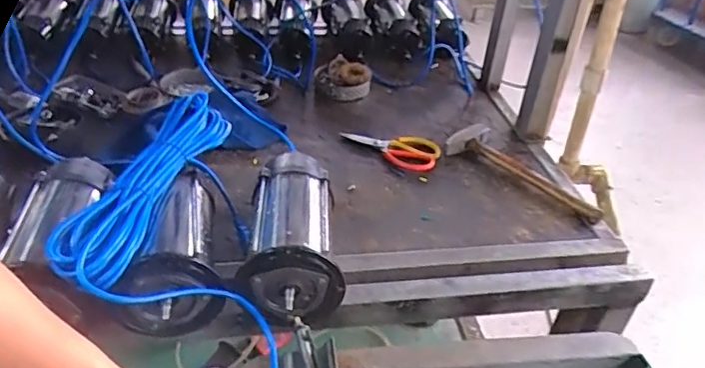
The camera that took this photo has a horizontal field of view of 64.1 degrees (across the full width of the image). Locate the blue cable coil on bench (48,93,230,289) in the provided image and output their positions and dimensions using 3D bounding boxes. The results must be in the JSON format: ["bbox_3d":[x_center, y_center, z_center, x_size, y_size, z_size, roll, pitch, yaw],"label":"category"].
[{"bbox_3d":[-0.280,-0.003,0.769,0.082,0.068,0.369,11,37,9],"label":"blue cable coil on bench"}]

